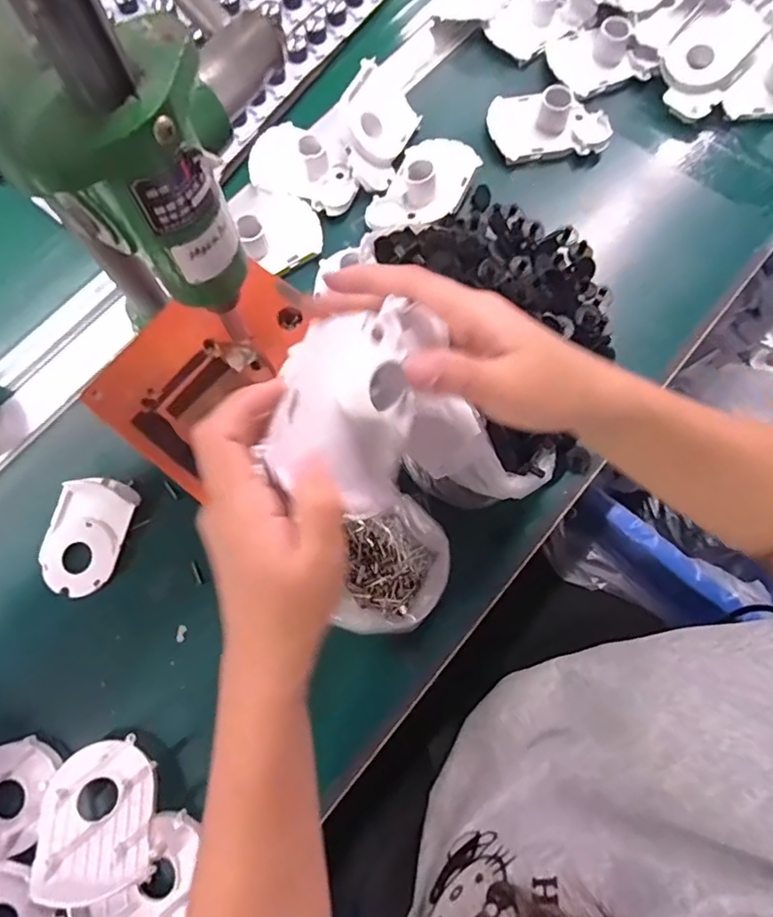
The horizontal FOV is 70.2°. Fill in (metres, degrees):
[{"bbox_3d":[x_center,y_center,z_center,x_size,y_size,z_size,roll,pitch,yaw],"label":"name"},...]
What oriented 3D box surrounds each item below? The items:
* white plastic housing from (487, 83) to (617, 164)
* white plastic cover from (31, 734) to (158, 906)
[{"bbox_3d":[0.144,-0.305,0.487,0.099,0.033,0.074,-14,74,-3],"label":"white plastic housing"},{"bbox_3d":[-0.180,0.223,0.341,0.066,0.009,0.082,-8,60,-16],"label":"white plastic cover"}]

